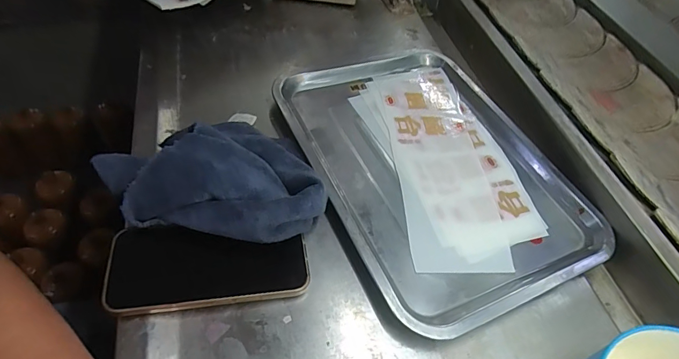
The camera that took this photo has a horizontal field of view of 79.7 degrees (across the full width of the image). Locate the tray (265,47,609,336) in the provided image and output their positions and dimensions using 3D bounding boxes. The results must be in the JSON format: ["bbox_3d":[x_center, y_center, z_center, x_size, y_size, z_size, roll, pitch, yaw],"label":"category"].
[{"bbox_3d":[0.102,-0.022,0.453,0.263,0.030,0.341,-18,55,-19],"label":"tray"}]

